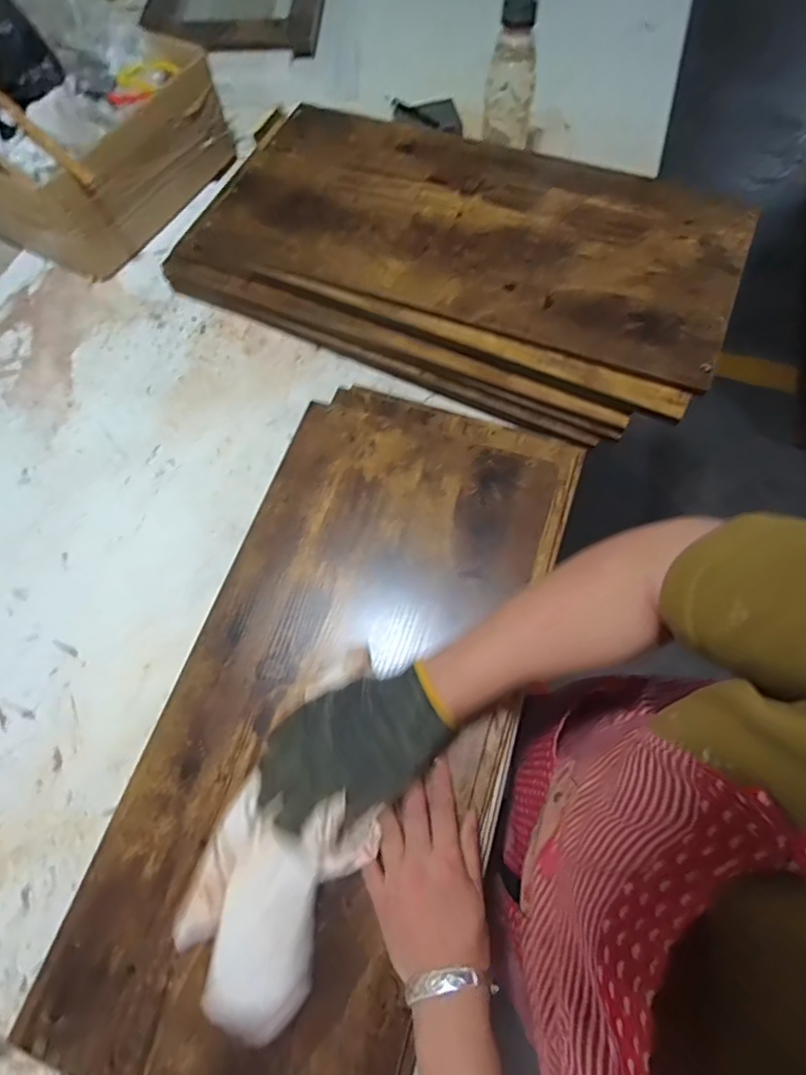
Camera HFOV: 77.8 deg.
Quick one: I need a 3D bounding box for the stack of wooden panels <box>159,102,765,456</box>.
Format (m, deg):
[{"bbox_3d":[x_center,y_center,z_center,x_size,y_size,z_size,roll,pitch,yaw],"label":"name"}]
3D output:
[{"bbox_3d":[0.062,-0.336,0.607,0.600,0.099,0.314,25,73,11],"label":"stack of wooden panels"}]

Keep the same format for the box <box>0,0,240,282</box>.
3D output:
[{"bbox_3d":[-0.440,-0.554,0.667,0.261,0.171,0.316,23,72,11],"label":"box"}]

